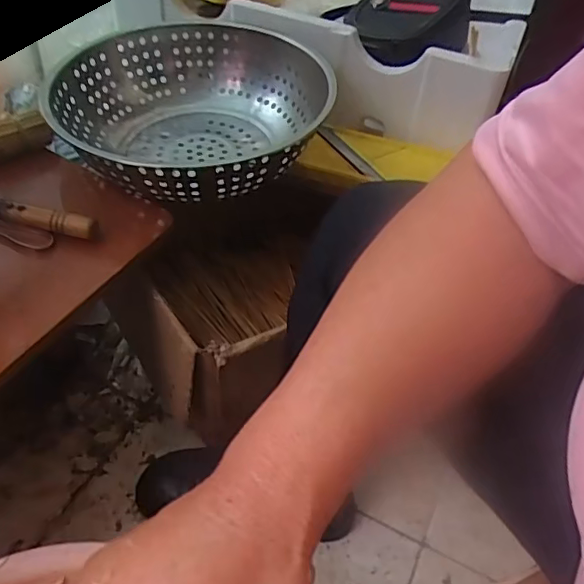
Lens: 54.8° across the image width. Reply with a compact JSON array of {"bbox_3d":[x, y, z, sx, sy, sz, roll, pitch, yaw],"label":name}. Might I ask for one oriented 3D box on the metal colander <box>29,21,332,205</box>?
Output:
[{"bbox_3d":[-0.124,-0.210,0.686,0.302,0.119,0.313,13,46,5],"label":"metal colander"}]

